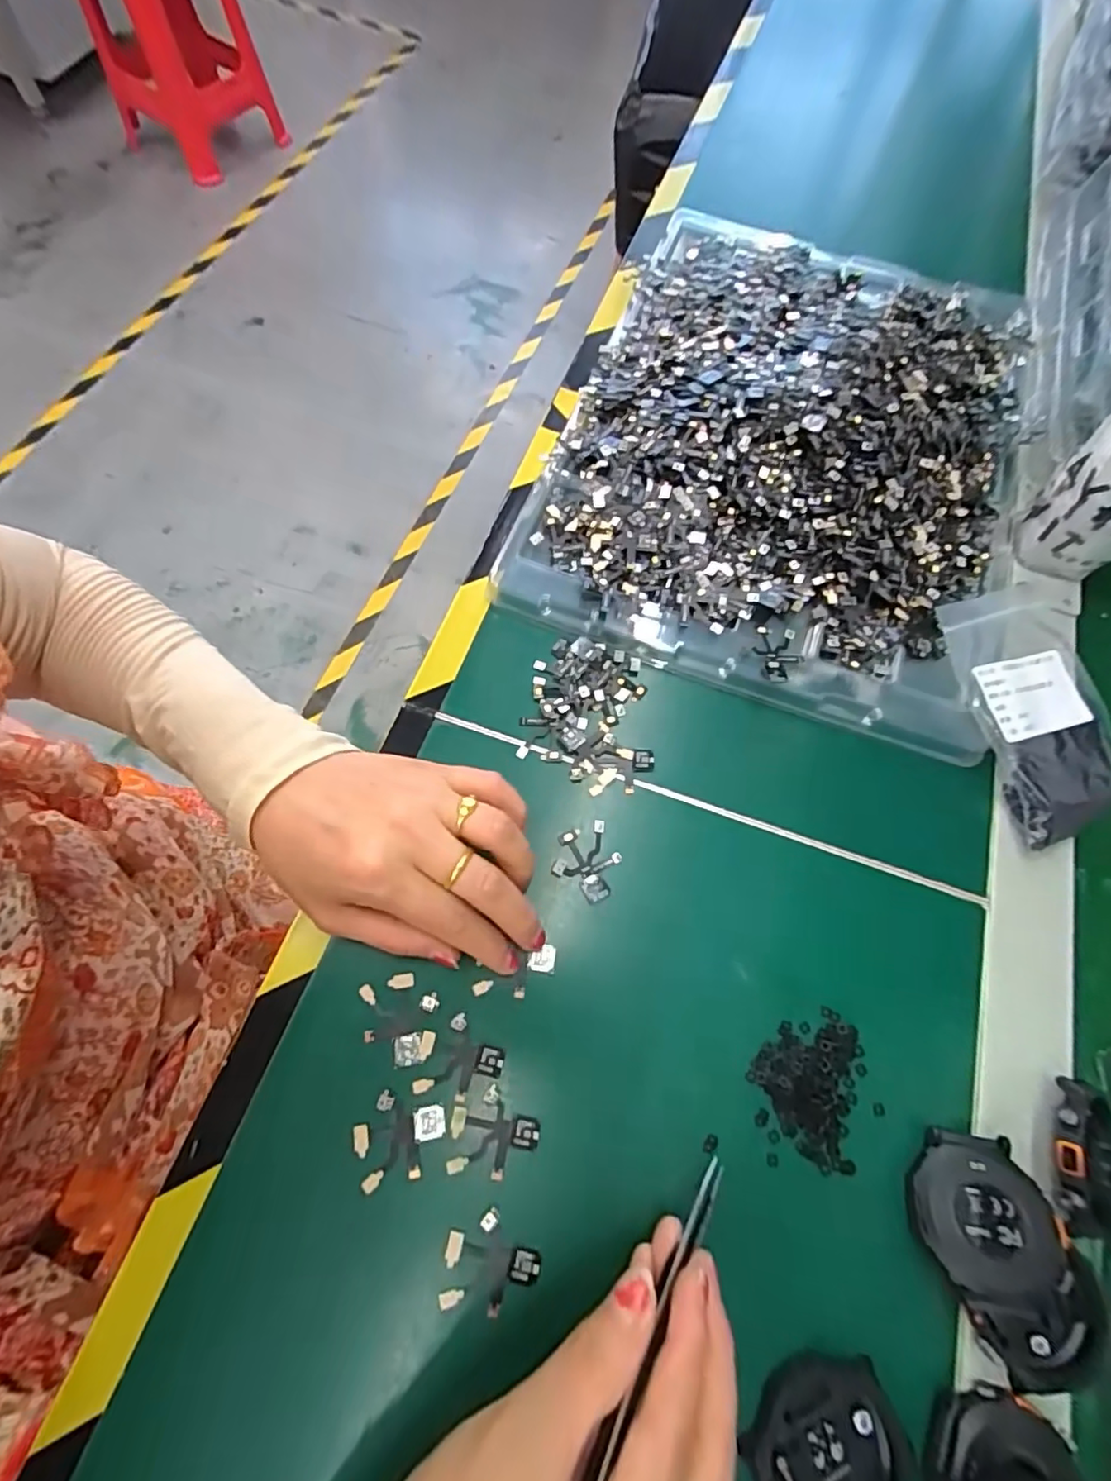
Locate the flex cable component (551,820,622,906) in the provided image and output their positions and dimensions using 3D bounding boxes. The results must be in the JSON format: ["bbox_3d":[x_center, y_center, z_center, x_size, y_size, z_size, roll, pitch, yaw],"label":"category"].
[{"bbox_3d":[0.016,0.055,0.276,0.033,0.004,0.033,35,73,10],"label":"flex cable component"}]

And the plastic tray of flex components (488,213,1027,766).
[{"bbox_3d":[0.150,-0.200,0.359,0.262,0.033,0.371,20,70,5],"label":"plastic tray of flex components"}]

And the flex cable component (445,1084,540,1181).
[{"bbox_3d":[-0.025,0.157,0.236,0.035,0.004,0.031,5,70,0],"label":"flex cable component"}]

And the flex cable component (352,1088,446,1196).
[{"bbox_3d":[-0.063,0.160,0.232,0.033,0.004,0.033,13,70,3],"label":"flex cable component"}]

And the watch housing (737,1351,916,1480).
[{"bbox_3d":[0.094,0.244,0.200,0.051,0.013,0.050,1,70,-2],"label":"watch housing"}]

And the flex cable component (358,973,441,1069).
[{"bbox_3d":[-0.065,0.118,0.248,0.031,0.004,0.035,-8,70,-5],"label":"flex cable component"}]

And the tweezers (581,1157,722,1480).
[{"bbox_3d":[0.028,0.191,0.184,0.009,0.013,0.130,42,39,13],"label":"tweezers"}]

